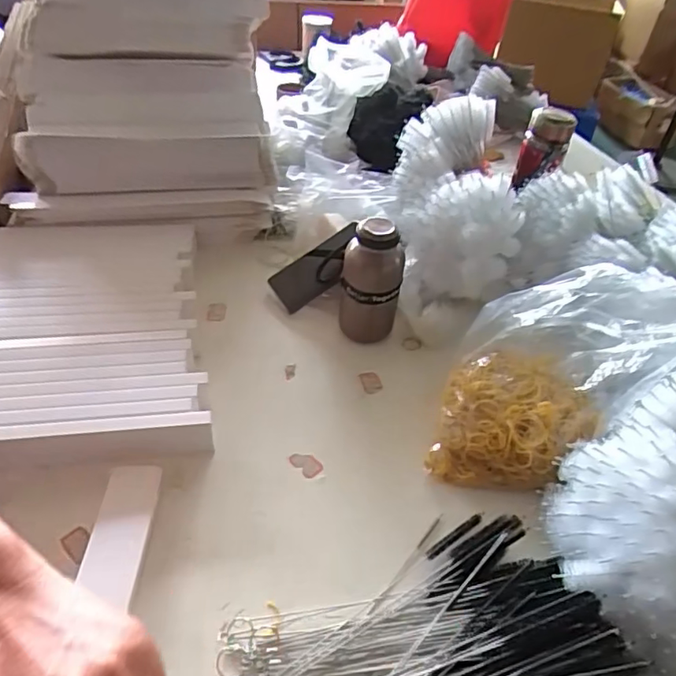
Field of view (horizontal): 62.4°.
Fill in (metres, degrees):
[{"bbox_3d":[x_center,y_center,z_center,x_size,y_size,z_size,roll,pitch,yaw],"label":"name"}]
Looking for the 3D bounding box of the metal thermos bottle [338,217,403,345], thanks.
[{"bbox_3d":[0.044,-0.072,0.744,0.077,0.179,0.063,9,43,4],"label":"metal thermos bottle"}]

